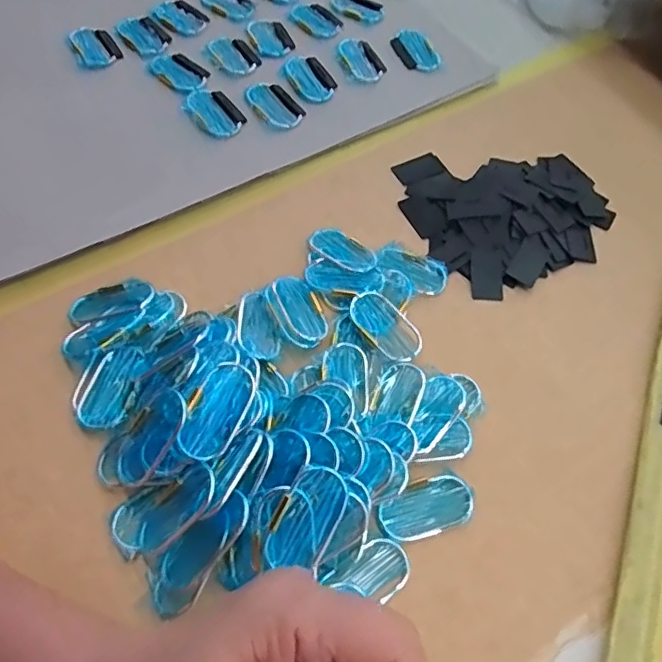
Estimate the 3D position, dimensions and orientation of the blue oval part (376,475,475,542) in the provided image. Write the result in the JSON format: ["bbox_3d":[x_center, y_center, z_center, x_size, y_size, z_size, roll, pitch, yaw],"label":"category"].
[{"bbox_3d":[0.057,0.105,0.338,0.057,0.005,0.031,-15,61,-13],"label":"blue oval part"}]

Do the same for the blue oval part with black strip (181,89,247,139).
[{"bbox_3d":[-0.102,-0.192,0.490,0.041,0.011,0.053,-34,67,-22],"label":"blue oval part with black strip"}]

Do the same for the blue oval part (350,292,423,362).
[{"bbox_3d":[0.040,-0.004,0.398,0.033,0.005,0.057,-34,67,-22],"label":"blue oval part"}]

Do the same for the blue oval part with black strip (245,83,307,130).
[{"bbox_3d":[-0.050,-0.201,0.506,0.041,0.004,0.055,-34,75,-26],"label":"blue oval part with black strip"}]

